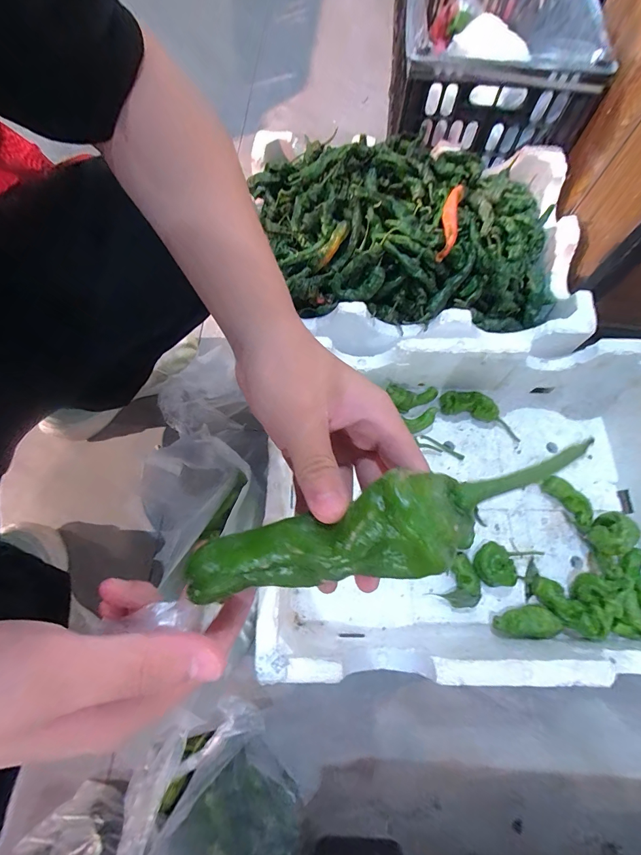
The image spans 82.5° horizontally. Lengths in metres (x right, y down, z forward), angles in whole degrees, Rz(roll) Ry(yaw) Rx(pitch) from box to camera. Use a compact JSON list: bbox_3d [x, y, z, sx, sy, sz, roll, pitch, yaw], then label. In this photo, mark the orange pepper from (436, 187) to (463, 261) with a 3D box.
[{"bbox_3d":[0.206,-0.327,0.585,0.024,0.036,0.116,9,70,3],"label":"orange pepper"}]

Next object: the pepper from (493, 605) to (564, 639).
[{"bbox_3d":[0.294,0.280,0.527,0.093,0.038,0.039,0,70,-1],"label":"pepper"}]

